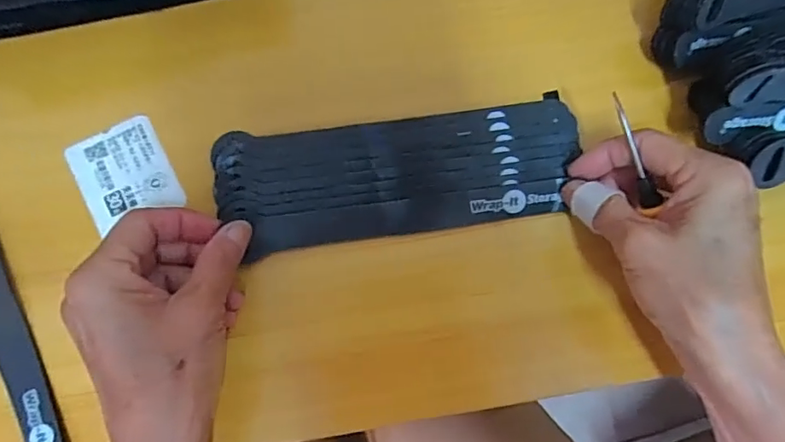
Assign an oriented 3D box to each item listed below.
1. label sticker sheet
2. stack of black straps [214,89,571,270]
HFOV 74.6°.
[{"bbox_3d":[-0.148,-0.026,0.286,0.049,0.005,0.057,-27,84,-5],"label":"label sticker sheet"},{"bbox_3d":[0.005,-0.025,0.288,0.196,0.019,0.065,-8,83,-2],"label":"stack of black straps"}]

